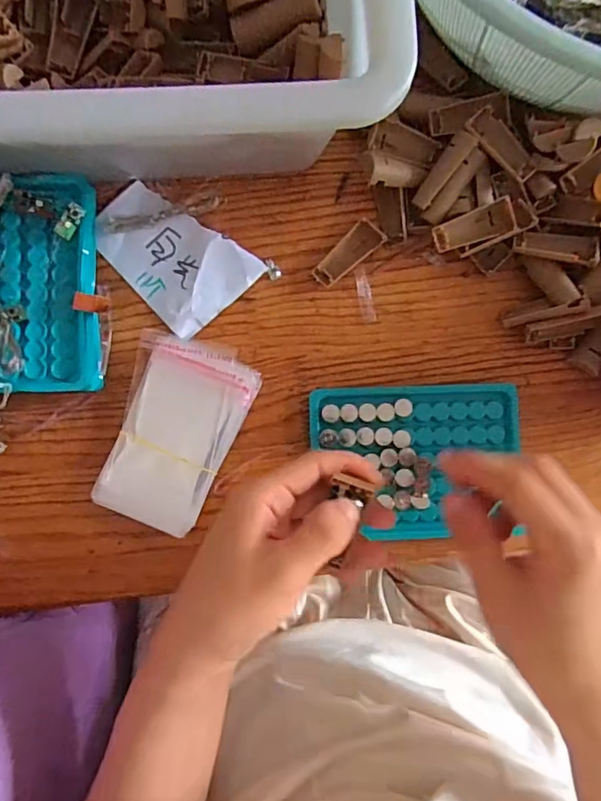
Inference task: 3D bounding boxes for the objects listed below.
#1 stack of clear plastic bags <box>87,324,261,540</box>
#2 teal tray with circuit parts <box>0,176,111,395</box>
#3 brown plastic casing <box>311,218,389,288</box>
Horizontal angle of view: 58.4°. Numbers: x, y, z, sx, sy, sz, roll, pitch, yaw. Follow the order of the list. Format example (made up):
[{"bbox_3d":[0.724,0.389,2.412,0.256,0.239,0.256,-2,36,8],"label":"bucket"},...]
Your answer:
[{"bbox_3d":[-0.077,0.020,0.333,0.071,0.013,0.114,19,85,-2],"label":"stack of clear plastic bags"},{"bbox_3d":[-0.170,-0.068,0.318,0.094,0.038,0.130,-2,86,-4],"label":"teal tray with circuit parts"},{"bbox_3d":[0.031,-0.093,0.345,0.020,0.011,0.049,44,85,0],"label":"brown plastic casing"}]

